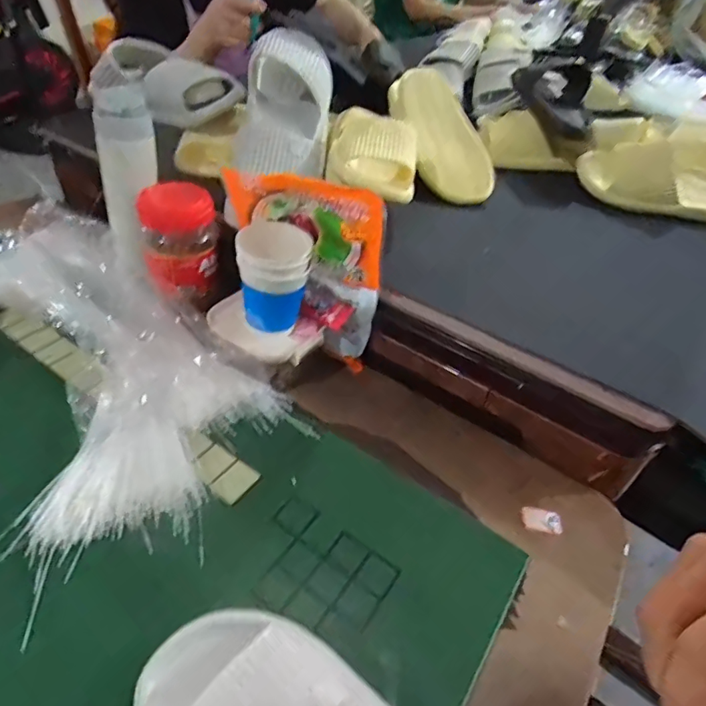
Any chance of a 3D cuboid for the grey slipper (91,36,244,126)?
[{"bbox_3d":[-0.268,-0.387,0.717,0.241,0.072,0.101,25,45,19],"label":"grey slipper"}]

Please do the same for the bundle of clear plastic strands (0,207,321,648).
[{"bbox_3d":[-0.295,0.003,0.513,0.460,0.055,0.269,34,49,27],"label":"bundle of clear plastic strands"}]

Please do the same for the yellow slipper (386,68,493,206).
[{"bbox_3d":[0.127,-0.322,0.745,0.096,0.065,0.248,-11,66,-19],"label":"yellow slipper"}]

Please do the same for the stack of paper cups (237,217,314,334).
[{"bbox_3d":[-0.079,-0.081,0.502,0.070,0.094,0.083,-3,43,-11],"label":"stack of paper cups"}]

